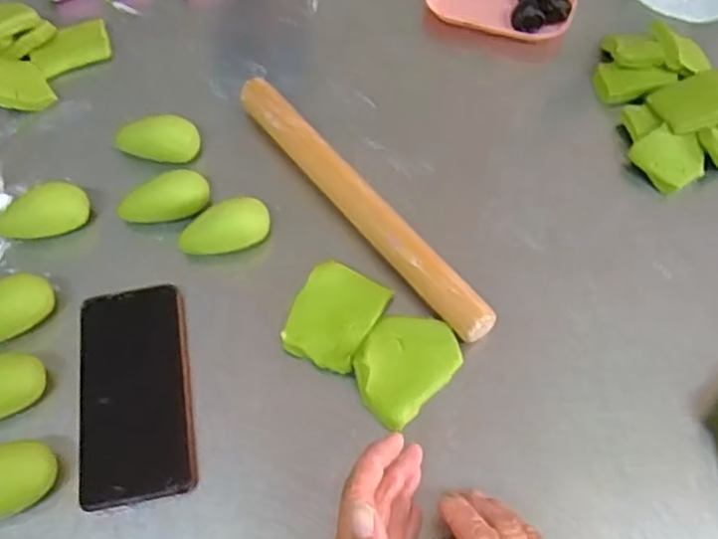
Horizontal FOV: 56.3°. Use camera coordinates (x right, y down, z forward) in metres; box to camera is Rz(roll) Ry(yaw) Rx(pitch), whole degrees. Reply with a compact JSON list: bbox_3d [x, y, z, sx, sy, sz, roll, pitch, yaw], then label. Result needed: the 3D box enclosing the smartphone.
[{"bbox_3d":[-0.158,0.083,0.470,0.074,0.016,0.153,-12,62,-1],"label":"smartphone"}]

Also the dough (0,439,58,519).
[{"bbox_3d":[-0.230,0.140,0.432,0.067,0.033,0.035,-29,64,-16],"label":"dough"}]

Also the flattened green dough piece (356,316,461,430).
[{"bbox_3d":[0.032,0.062,0.473,0.063,0.015,0.081,40,67,20],"label":"flattened green dough piece"}]

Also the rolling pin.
[{"bbox_3d":[-0.003,-0.054,0.543,0.029,0.034,0.296,-34,66,-18],"label":"rolling pin"}]

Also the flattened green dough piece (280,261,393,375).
[{"bbox_3d":[-0.018,0.034,0.497,0.060,0.013,0.076,23,62,12],"label":"flattened green dough piece"}]

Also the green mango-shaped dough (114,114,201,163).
[{"bbox_3d":[-0.172,-0.109,0.577,0.066,0.031,0.035,-6,60,-4],"label":"green mango-shaped dough"}]

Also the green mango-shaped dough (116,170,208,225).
[{"bbox_3d":[-0.156,-0.053,0.540,0.070,0.032,0.031,-21,62,-12],"label":"green mango-shaped dough"}]

